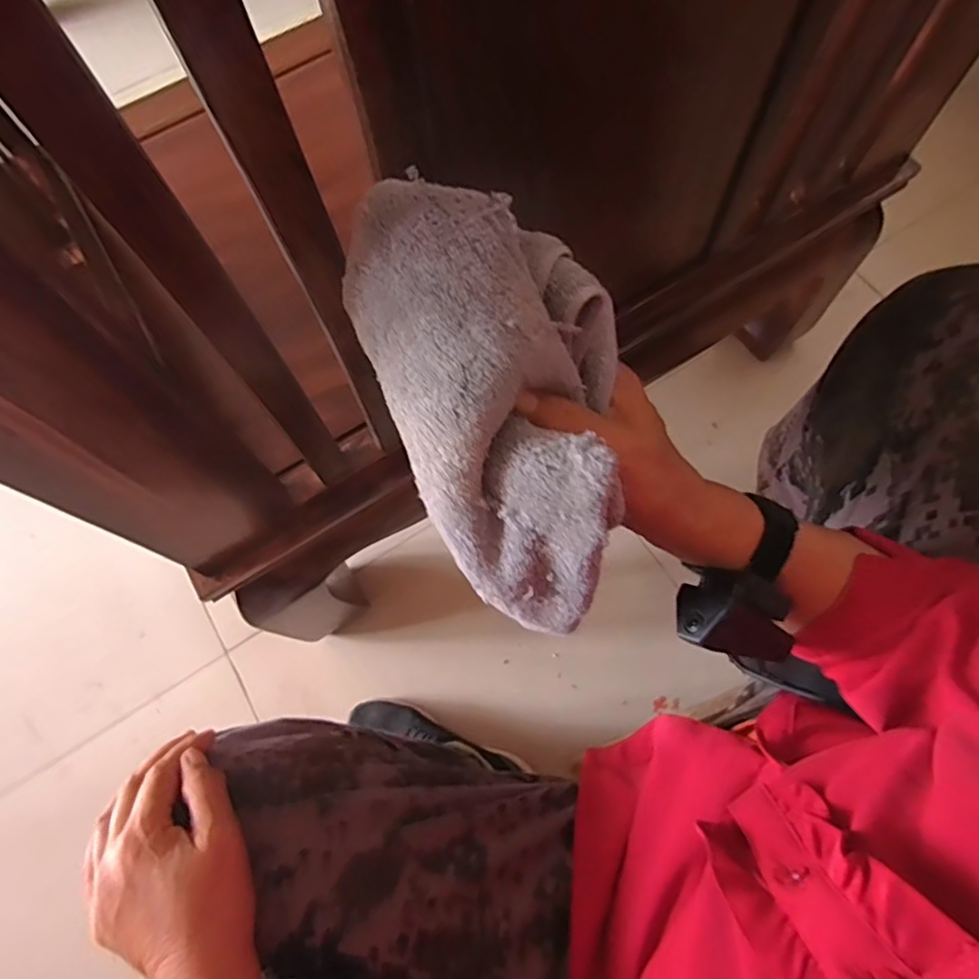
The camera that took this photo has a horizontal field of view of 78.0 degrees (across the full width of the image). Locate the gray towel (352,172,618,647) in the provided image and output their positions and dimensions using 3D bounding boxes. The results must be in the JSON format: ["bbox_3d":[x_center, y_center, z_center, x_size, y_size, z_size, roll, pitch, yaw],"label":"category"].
[{"bbox_3d":[0.013,-0.032,0.287,0.106,0.113,0.187,-22,73,-7],"label":"gray towel"}]

